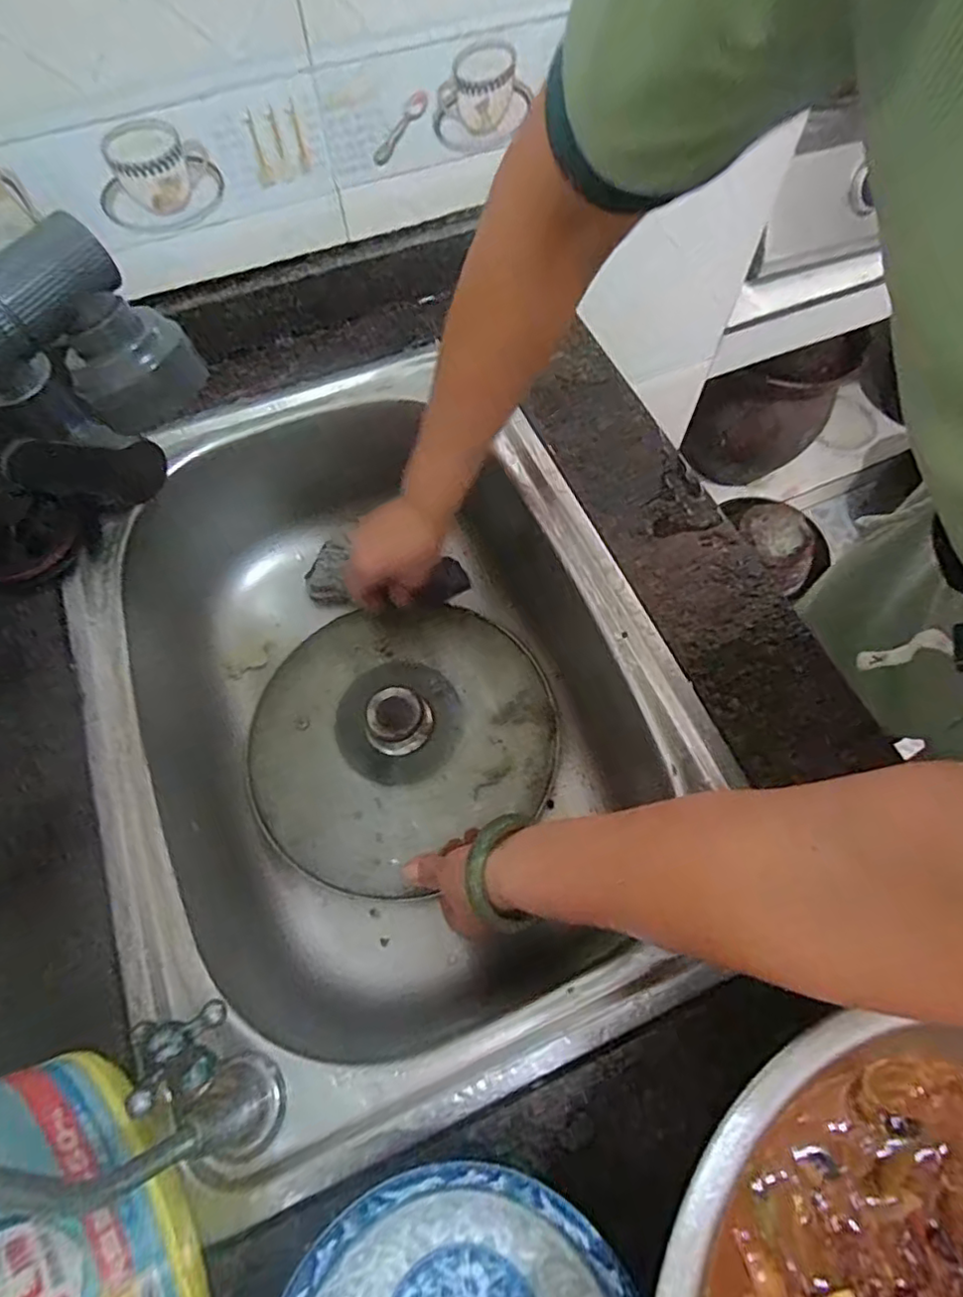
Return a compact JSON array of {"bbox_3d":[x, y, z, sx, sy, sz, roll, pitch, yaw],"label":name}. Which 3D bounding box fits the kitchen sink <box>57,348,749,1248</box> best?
[{"bbox_3d":[-0.068,0.053,0.455,0.370,0.152,0.463,-21,67,-9],"label":"kitchen sink"}]

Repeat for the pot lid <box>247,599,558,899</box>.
[{"bbox_3d":[-0.071,0.060,0.502,0.252,0.062,0.220,-31,69,-13],"label":"pot lid"}]

